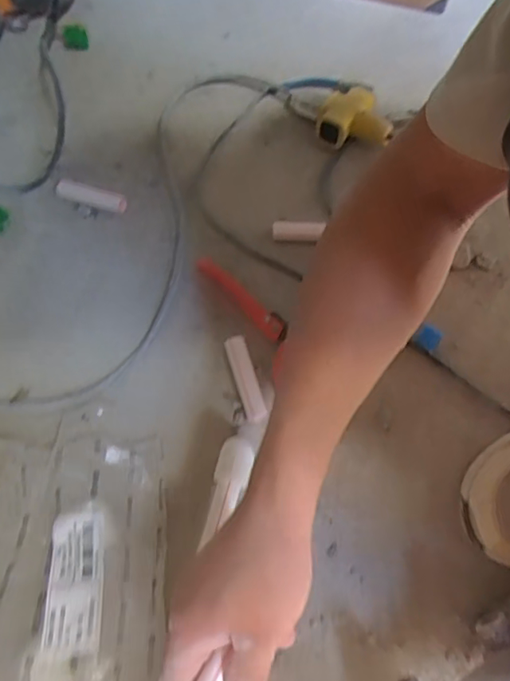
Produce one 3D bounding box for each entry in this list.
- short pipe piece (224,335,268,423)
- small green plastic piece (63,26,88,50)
[{"bbox_3d":[-0.009,0.037,0.533,0.021,0.020,0.088,-14,63,-8],"label":"short pipe piece"},{"bbox_3d":[-0.259,-0.436,0.782,0.033,0.026,0.018,-14,63,-8],"label":"small green plastic piece"}]

